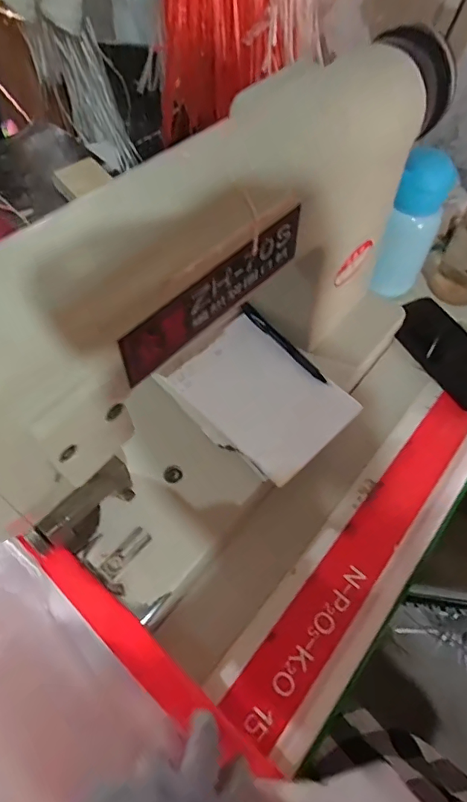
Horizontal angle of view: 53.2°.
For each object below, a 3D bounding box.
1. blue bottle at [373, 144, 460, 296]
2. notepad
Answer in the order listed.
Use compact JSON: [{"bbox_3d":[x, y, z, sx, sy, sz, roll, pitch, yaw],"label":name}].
[{"bbox_3d":[0.218,-0.211,0.586,0.067,0.186,0.056,23,60,14],"label":"blue bottle"},{"bbox_3d":[0.025,-0.006,0.478,0.166,0.012,0.127,39,65,22],"label":"notepad"}]

